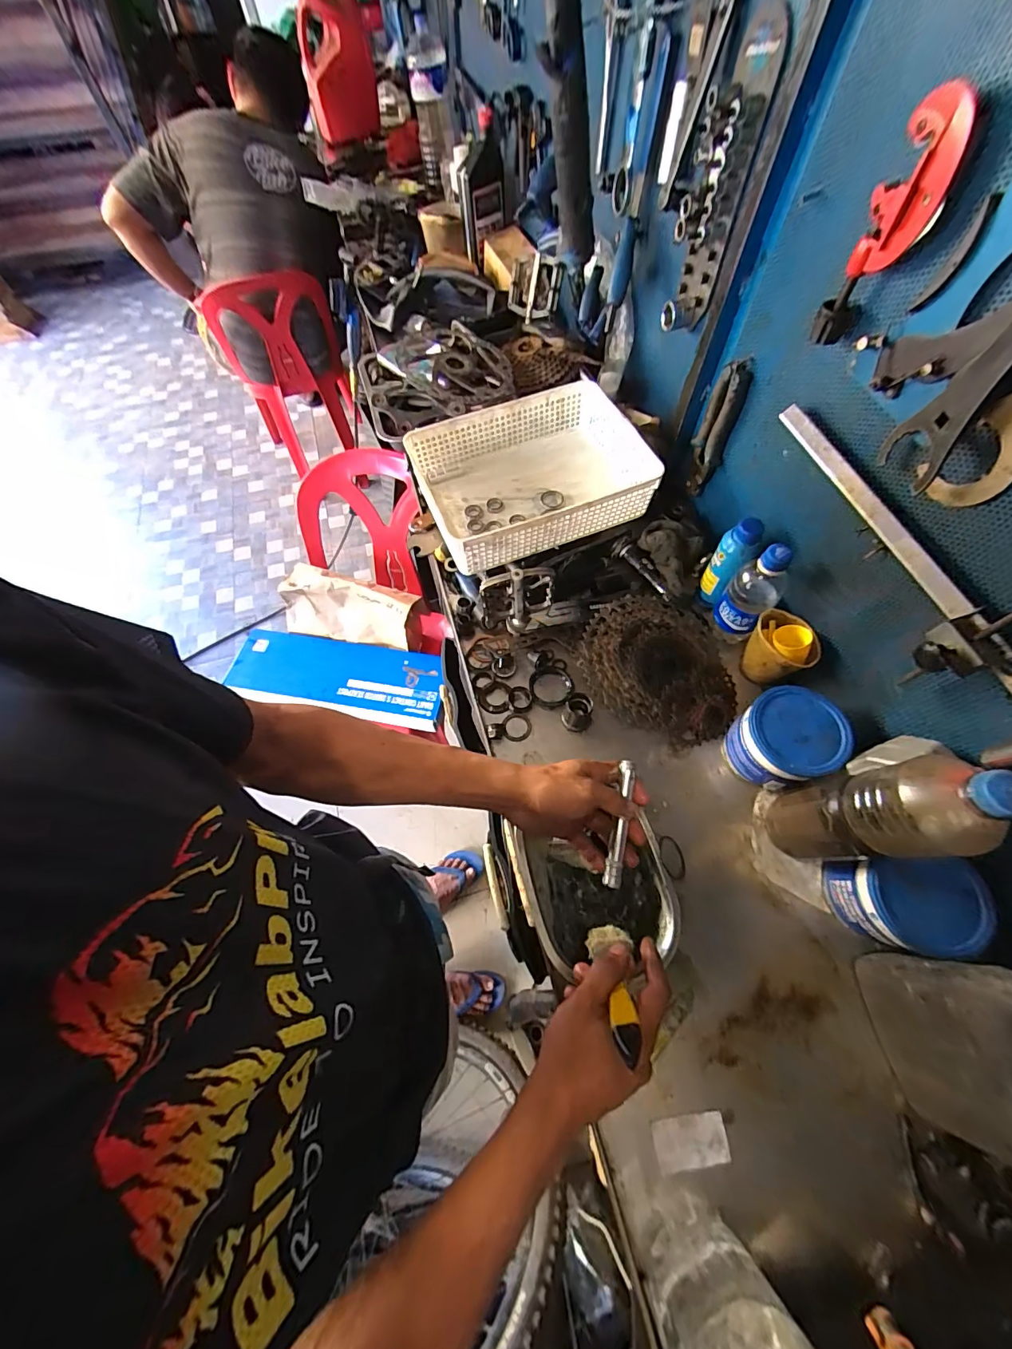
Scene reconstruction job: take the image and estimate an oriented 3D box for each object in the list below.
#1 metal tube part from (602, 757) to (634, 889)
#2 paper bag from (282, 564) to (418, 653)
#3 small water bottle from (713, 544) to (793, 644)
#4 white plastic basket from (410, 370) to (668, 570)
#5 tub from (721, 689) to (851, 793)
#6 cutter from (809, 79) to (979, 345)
[{"bbox_3d":[0.117,0.150,0.463,0.017,0.013,0.124,11,78,7],"label":"metal tube part"},{"bbox_3d":[-0.368,-0.151,1.079,0.313,0.162,0.056,9,39,6],"label":"paper bag"},{"bbox_3d":[0.319,-0.103,0.594,0.058,0.161,0.047,31,68,16],"label":"small water bottle"},{"bbox_3d":[0.041,-0.308,0.715,0.329,0.087,0.247,-18,64,-7],"label":"white plastic basket"},{"bbox_3d":[0.329,0.080,0.547,0.104,0.094,0.099,-1,63,1],"label":"tub"},{"bbox_3d":[0.301,-0.346,0.364,0.044,0.150,0.021,33,68,17],"label":"cutter"}]

